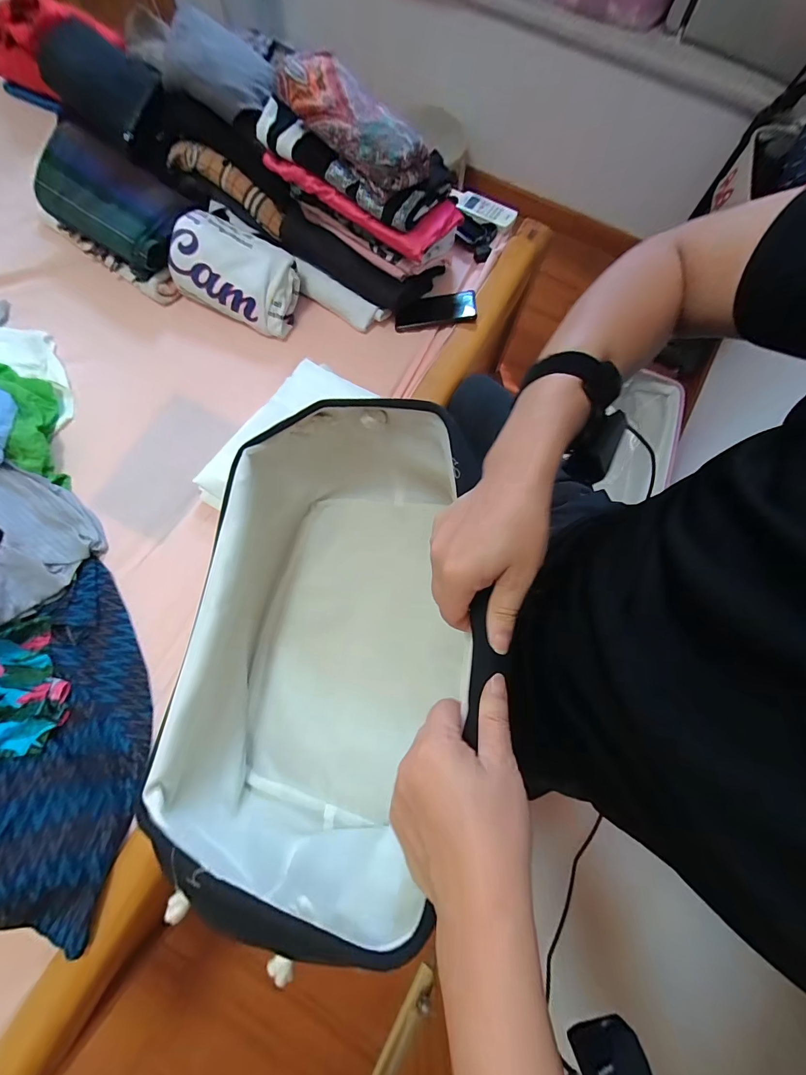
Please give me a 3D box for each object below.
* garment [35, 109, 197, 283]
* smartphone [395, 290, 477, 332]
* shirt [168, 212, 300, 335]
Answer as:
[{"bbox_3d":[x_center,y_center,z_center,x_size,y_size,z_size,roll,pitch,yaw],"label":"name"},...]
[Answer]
[{"bbox_3d":[-0.570,-0.653,0.760,0.304,0.112,0.173,27,76,5],"label":"garment"},{"bbox_3d":[0.067,-0.464,0.775,0.164,0.016,0.061,-8,90,-1],"label":"smartphone"},{"bbox_3d":[-0.325,-0.520,0.749,0.241,0.094,0.143,24,76,5],"label":"shirt"}]

